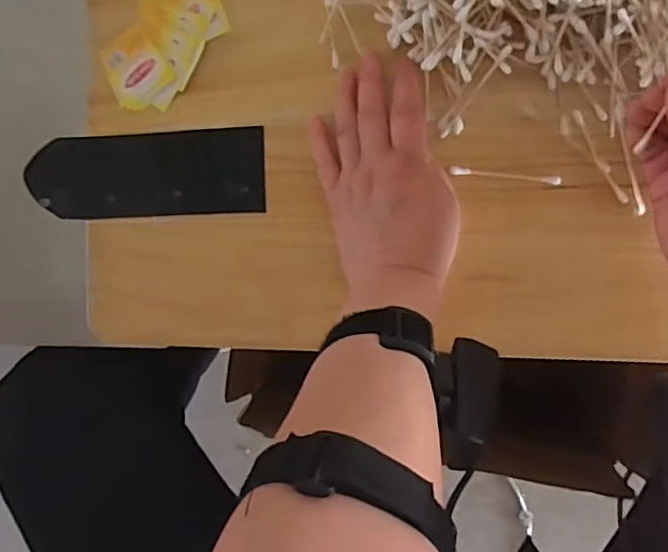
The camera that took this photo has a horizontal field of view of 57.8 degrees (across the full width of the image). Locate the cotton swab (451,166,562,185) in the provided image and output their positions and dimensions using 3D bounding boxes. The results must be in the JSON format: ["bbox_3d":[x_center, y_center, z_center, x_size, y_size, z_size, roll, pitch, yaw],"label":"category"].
[{"bbox_3d":[0.117,-0.069,0.414,0.073,0.004,0.006,6,95,6],"label":"cotton swab"}]

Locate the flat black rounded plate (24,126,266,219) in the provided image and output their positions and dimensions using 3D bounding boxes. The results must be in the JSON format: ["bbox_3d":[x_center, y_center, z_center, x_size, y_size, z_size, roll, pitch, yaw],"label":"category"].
[{"bbox_3d":[-0.140,-0.075,0.451,0.179,0.005,0.060,-2,94,7],"label":"flat black rounded plate"}]

